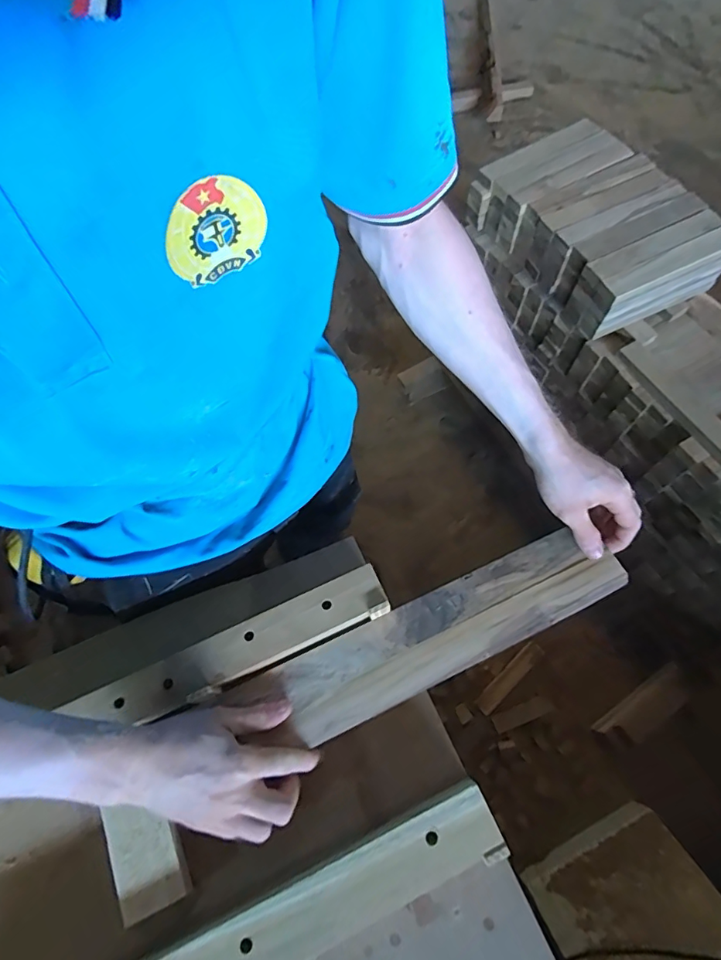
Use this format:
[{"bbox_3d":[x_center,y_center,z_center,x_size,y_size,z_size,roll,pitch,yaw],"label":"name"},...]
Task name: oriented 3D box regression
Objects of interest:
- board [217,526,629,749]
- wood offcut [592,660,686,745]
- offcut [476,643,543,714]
[{"bbox_3d":[0.070,0.150,0.470,0.374,0.019,0.079,-23,66,-7],"label":"board"},{"bbox_3d":[0.603,0.488,1.047,0.224,0.076,0.060,-44,70,7],"label":"wood offcut"},{"bbox_3d":[0.358,0.472,1.174,0.205,0.011,0.043,-39,70,-18],"label":"offcut"}]

